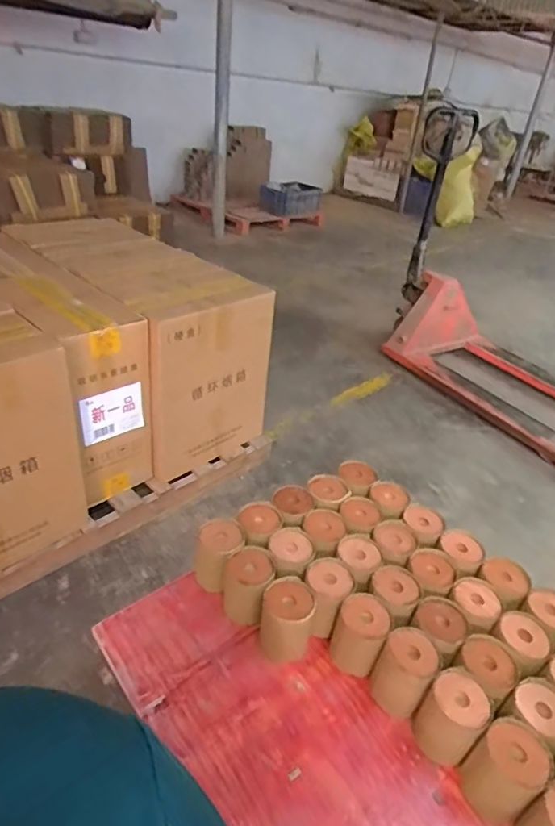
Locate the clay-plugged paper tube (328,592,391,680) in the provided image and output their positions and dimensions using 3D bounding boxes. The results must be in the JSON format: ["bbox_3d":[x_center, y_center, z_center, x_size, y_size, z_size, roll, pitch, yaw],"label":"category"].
[{"bbox_3d":[0.133,0.367,0.819,0.078,0.123,0.072,4,34,-3],"label":"clay-plugged paper tube"}]

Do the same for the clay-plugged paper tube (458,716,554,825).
[{"bbox_3d":[0.310,0.491,0.682,0.091,0.108,0.081,-21,42,-35],"label":"clay-plugged paper tube"}]

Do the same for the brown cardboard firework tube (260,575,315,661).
[{"bbox_3d":[0.015,0.349,0.825,0.086,0.106,0.107,13,34,10],"label":"brown cardboard firework tube"}]

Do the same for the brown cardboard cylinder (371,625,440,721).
[{"bbox_3d":[0.200,0.402,0.776,0.079,0.089,0.094,27,39,28],"label":"brown cardboard cylinder"}]

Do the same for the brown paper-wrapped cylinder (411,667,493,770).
[{"bbox_3d":[0.254,0.448,0.729,0.093,0.104,0.078,-25,45,-38],"label":"brown paper-wrapped cylinder"}]

